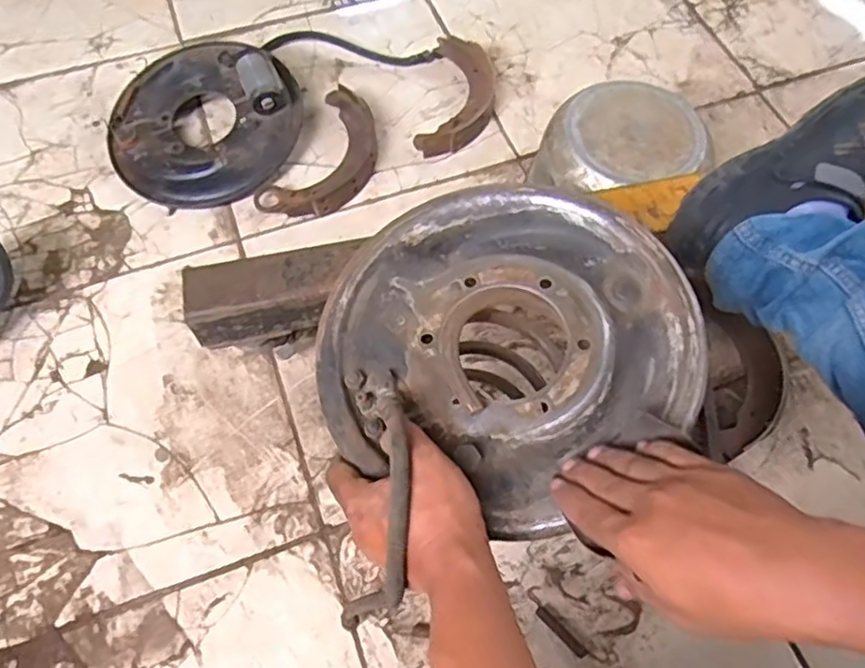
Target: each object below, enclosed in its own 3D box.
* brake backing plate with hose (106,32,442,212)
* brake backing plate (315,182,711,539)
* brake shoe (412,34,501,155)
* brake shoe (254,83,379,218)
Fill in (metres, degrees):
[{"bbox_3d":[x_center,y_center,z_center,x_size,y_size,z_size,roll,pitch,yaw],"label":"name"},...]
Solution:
[{"bbox_3d":[-0.247,-0.366,0.965,0.250,0.086,0.465,41,71,16],"label":"brake backing plate with hose"},{"bbox_3d":[0.049,0.003,0.484,0.257,0.053,0.245,0,65,-1],"label":"brake backing plate"},{"bbox_3d":[0.041,-0.346,0.985,0.099,0.035,0.211,11,65,4],"label":"brake shoe"},{"bbox_3d":[-0.142,-0.243,0.933,0.120,0.030,0.224,25,67,10],"label":"brake shoe"}]

